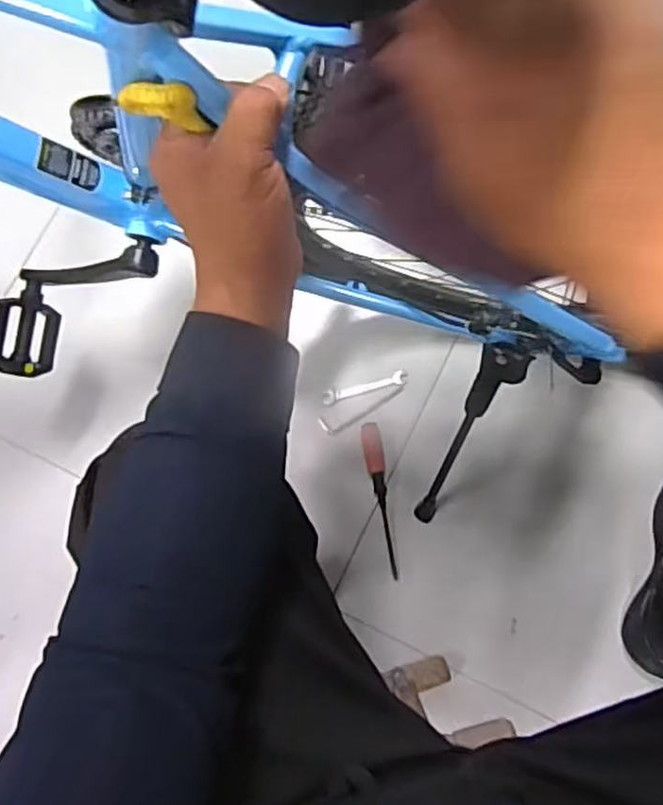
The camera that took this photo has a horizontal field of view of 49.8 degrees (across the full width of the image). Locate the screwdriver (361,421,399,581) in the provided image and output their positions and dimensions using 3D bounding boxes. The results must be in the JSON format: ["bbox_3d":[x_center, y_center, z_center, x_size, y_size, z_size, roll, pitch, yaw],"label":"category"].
[{"bbox_3d":[0.068,0.127,0.950,0.026,0.022,0.204,-10,79,-1],"label":"screwdriver"}]

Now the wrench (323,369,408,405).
[{"bbox_3d":[0.047,-0.021,0.993,0.118,0.005,0.022,-14,79,-2],"label":"wrench"}]

